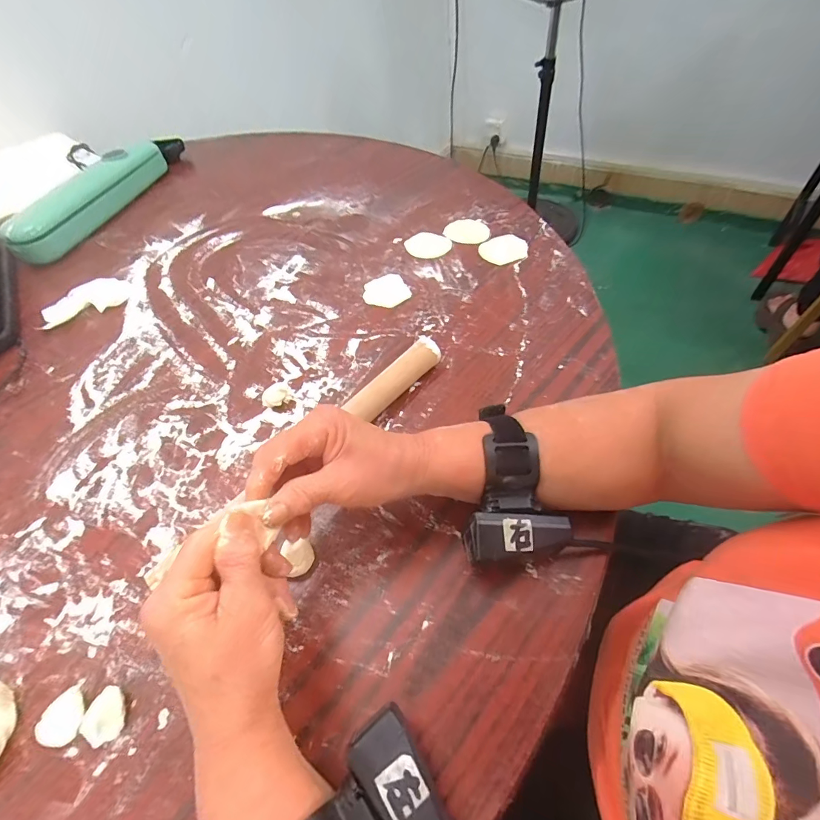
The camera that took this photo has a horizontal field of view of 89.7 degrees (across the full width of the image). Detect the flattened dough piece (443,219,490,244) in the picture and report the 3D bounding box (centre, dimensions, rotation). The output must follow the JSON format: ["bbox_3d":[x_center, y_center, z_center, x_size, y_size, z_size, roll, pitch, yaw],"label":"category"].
[{"bbox_3d":[0.079,-0.241,0.552,0.057,0.004,0.055,-3,53,4],"label":"flattened dough piece"}]

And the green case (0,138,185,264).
[{"bbox_3d":[-0.493,-0.372,0.675,0.053,0.056,0.389,8,54,11],"label":"green case"}]

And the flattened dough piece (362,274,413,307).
[{"bbox_3d":[-0.029,-0.140,0.487,0.053,0.004,0.053,-3,53,4],"label":"flattened dough piece"}]

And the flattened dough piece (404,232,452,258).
[{"bbox_3d":[0.024,-0.219,0.542,0.056,0.008,0.053,-15,53,-6],"label":"flattened dough piece"}]

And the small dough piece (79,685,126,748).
[{"bbox_3d":[-0.187,0.189,0.254,0.025,0.011,0.026,21,58,20],"label":"small dough piece"}]

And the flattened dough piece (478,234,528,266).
[{"bbox_3d":[0.120,-0.204,0.528,0.060,0.009,0.061,-3,53,4],"label":"flattened dough piece"}]

